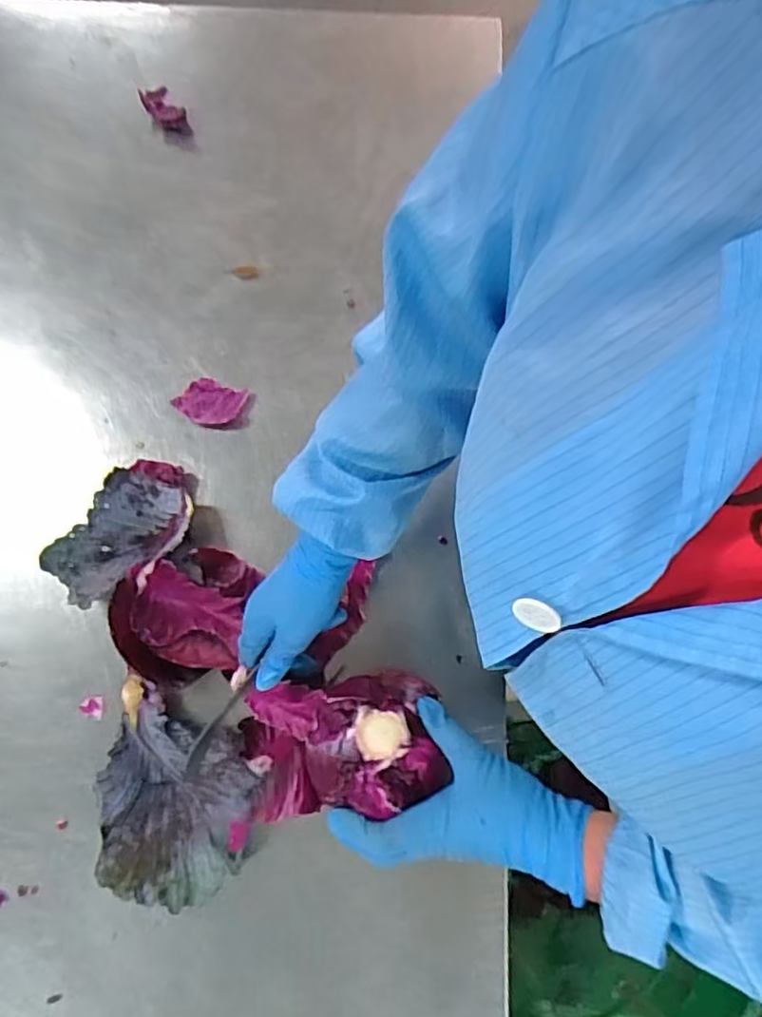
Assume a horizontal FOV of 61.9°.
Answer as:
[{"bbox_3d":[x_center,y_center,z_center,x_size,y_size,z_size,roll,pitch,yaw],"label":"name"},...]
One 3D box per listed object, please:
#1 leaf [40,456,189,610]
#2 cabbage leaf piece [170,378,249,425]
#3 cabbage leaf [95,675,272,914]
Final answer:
[{"bbox_3d":[-0.247,0.019,0.612,0.139,0.055,0.100,-37,78,-9],"label":"leaf"},{"bbox_3d":[-0.178,-0.111,0.658,0.066,0.009,0.048,17,76,4],"label":"cabbage leaf piece"},{"bbox_3d":[-0.173,0.246,0.545,0.137,0.061,0.160,12,75,3],"label":"cabbage leaf"}]

